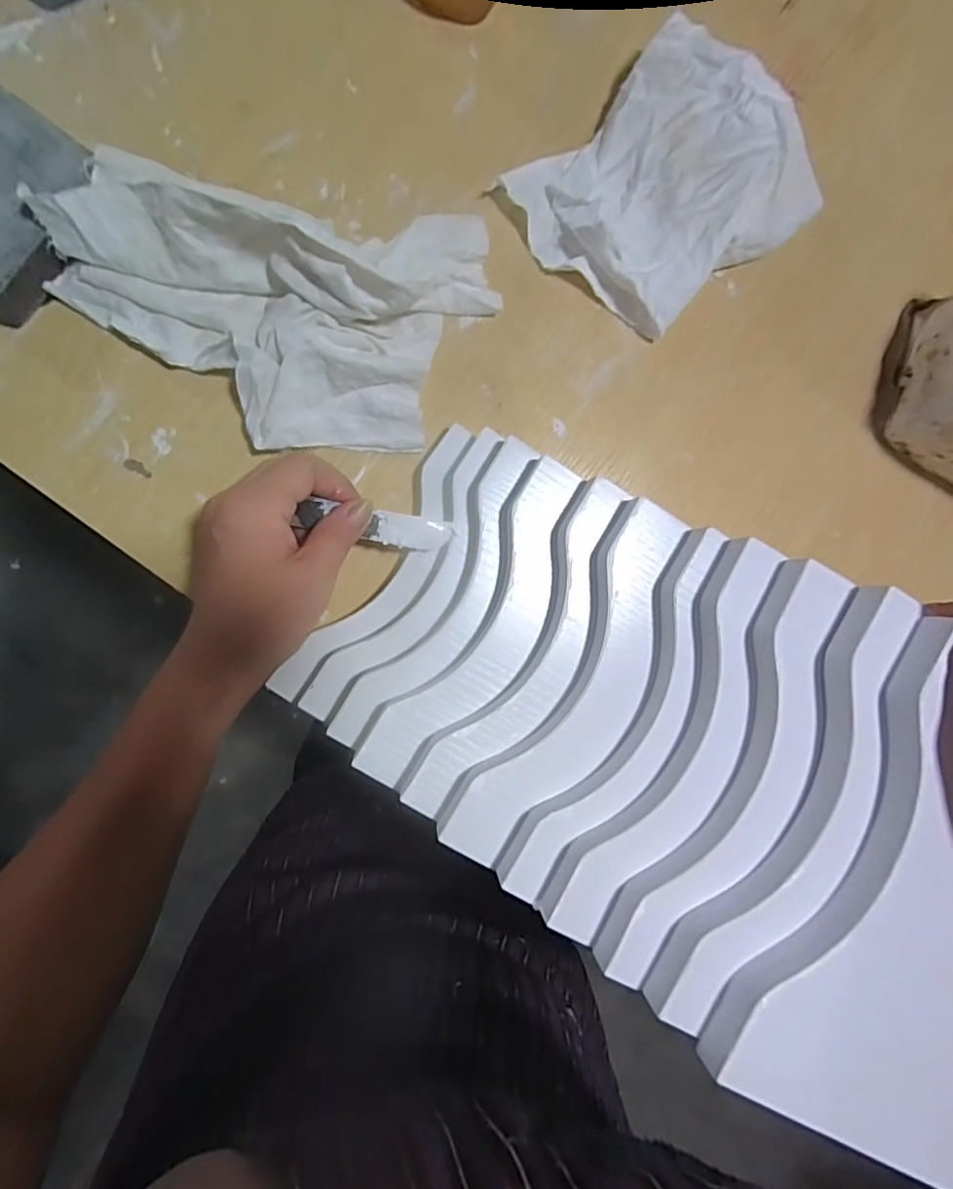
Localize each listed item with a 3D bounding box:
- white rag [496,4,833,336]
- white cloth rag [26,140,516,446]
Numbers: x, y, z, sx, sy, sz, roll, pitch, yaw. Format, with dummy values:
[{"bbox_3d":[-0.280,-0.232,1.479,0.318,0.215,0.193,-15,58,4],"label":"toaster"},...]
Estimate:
[{"bbox_3d":[0.118,-0.249,0.341,0.162,0.044,0.137,-41,96,-4],"label":"white rag"},{"bbox_3d":[-0.111,-0.159,0.303,0.237,0.064,0.144,6,91,-7],"label":"white cloth rag"}]

